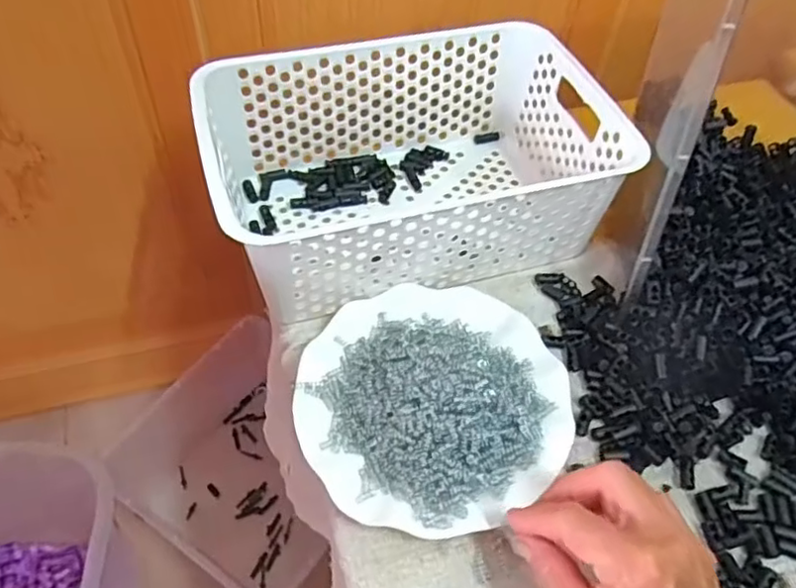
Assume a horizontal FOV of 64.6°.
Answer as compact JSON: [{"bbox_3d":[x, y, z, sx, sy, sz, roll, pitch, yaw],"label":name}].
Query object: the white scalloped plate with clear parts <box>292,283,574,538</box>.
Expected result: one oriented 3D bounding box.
[{"bbox_3d":[0.025,0.066,0.428,0.179,0.051,0.181,2,52,-3],"label":"white scalloped plate with clear parts"}]

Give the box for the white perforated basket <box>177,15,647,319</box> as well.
[{"bbox_3d":[0.006,-0.105,0.521,0.303,0.114,0.202,-12,54,-13],"label":"white perforated basket"}]

